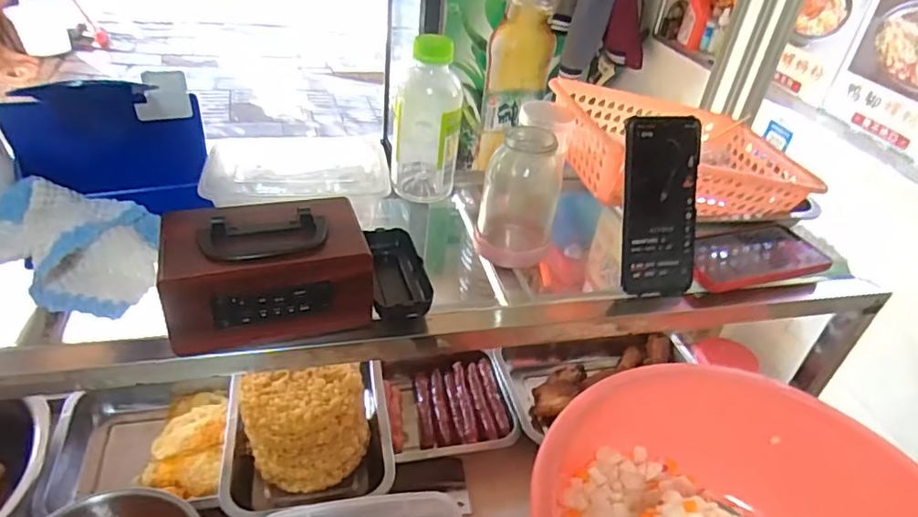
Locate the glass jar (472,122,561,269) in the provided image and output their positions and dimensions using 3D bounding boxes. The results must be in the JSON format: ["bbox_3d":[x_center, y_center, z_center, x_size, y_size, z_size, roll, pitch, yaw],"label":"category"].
[{"bbox_3d":[0.061,-0.065,0.564,0.074,0.125,0.071,4,37,-3],"label":"glass jar"}]

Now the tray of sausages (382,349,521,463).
[{"bbox_3d":[-0.018,0.204,0.831,0.183,0.047,0.189,-4,38,-14],"label":"tray of sausages"}]

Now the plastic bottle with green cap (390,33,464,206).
[{"bbox_3d":[-0.027,-0.154,0.636,0.067,0.171,0.081,9,37,3],"label":"plastic bottle with green cap"}]

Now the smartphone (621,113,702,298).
[{"bbox_3d":[0.189,-0.046,0.545,0.077,0.168,0.011,-7,13,-18],"label":"smartphone"}]

